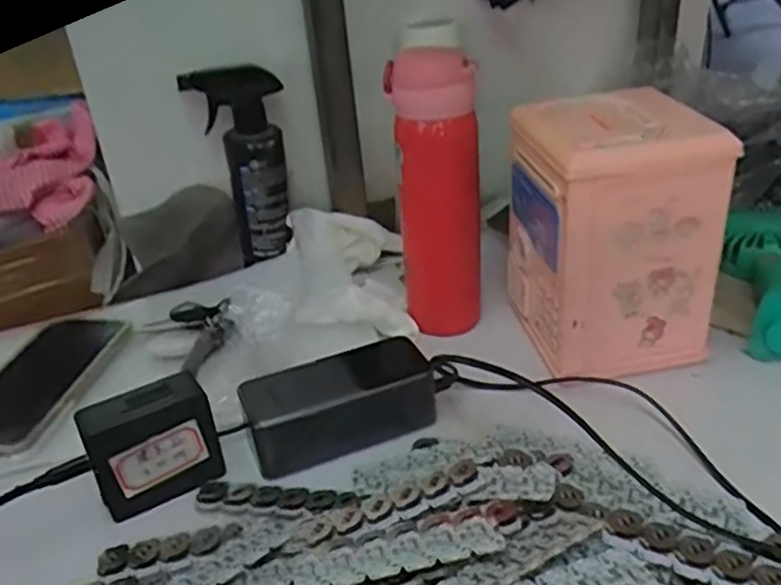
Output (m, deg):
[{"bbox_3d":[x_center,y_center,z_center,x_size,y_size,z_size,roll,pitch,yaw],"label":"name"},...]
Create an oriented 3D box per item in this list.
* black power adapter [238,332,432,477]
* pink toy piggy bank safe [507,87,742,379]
[{"bbox_3d":[-0.034,0.075,0.516,0.134,0.035,0.060,-16,32,-19],"label":"black power adapter"},{"bbox_3d":[0.164,-0.045,0.558,0.117,0.177,0.123,-9,31,-10],"label":"pink toy piggy bank safe"}]

